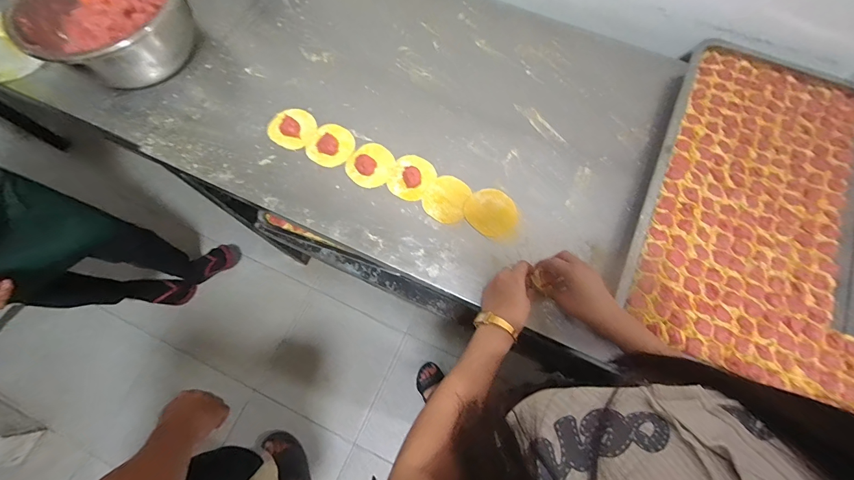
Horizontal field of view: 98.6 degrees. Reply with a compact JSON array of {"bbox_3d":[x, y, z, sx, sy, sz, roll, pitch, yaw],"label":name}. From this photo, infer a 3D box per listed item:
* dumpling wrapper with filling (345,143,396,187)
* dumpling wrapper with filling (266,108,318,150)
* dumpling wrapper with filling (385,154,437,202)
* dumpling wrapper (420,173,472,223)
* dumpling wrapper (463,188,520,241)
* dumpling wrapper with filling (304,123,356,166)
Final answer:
[{"bbox_3d":[-0.102,-0.137,0.643,0.075,0.029,0.081,-1,72,2],"label":"dumpling wrapper with filling"},{"bbox_3d":[-0.247,-0.209,0.667,0.079,0.022,0.081,0,72,0],"label":"dumpling wrapper with filling"},{"bbox_3d":[-0.028,-0.114,0.632,0.074,0.027,0.084,37,76,13],"label":"dumpling wrapper with filling"},{"bbox_3d":[0.036,-0.071,0.628,0.074,0.004,0.083,33,76,12],"label":"dumpling wrapper"},{"bbox_3d":[0.113,-0.045,0.618,0.080,0.004,0.096,-41,75,-11],"label":"dumpling wrapper"},{"bbox_3d":[-0.172,-0.172,0.660,0.083,0.014,0.082,0,72,0],"label":"dumpling wrapper with filling"}]

